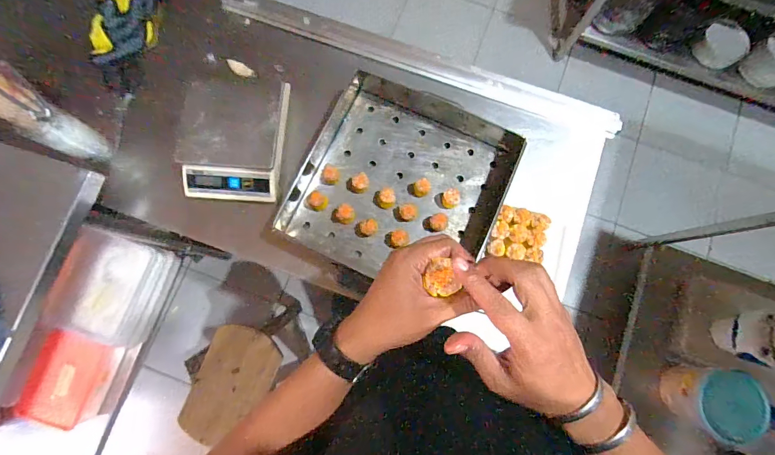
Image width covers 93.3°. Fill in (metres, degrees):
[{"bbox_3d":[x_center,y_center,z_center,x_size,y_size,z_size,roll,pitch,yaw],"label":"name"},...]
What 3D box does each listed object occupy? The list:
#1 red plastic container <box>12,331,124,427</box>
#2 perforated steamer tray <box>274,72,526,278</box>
[{"bbox_3d":[-0.863,0.406,0.990,0.169,0.079,0.229,17,80,2],"label":"red plastic container"},{"bbox_3d":[0.025,-0.088,0.725,0.380,0.047,0.390,27,80,4],"label":"perforated steamer tray"}]

